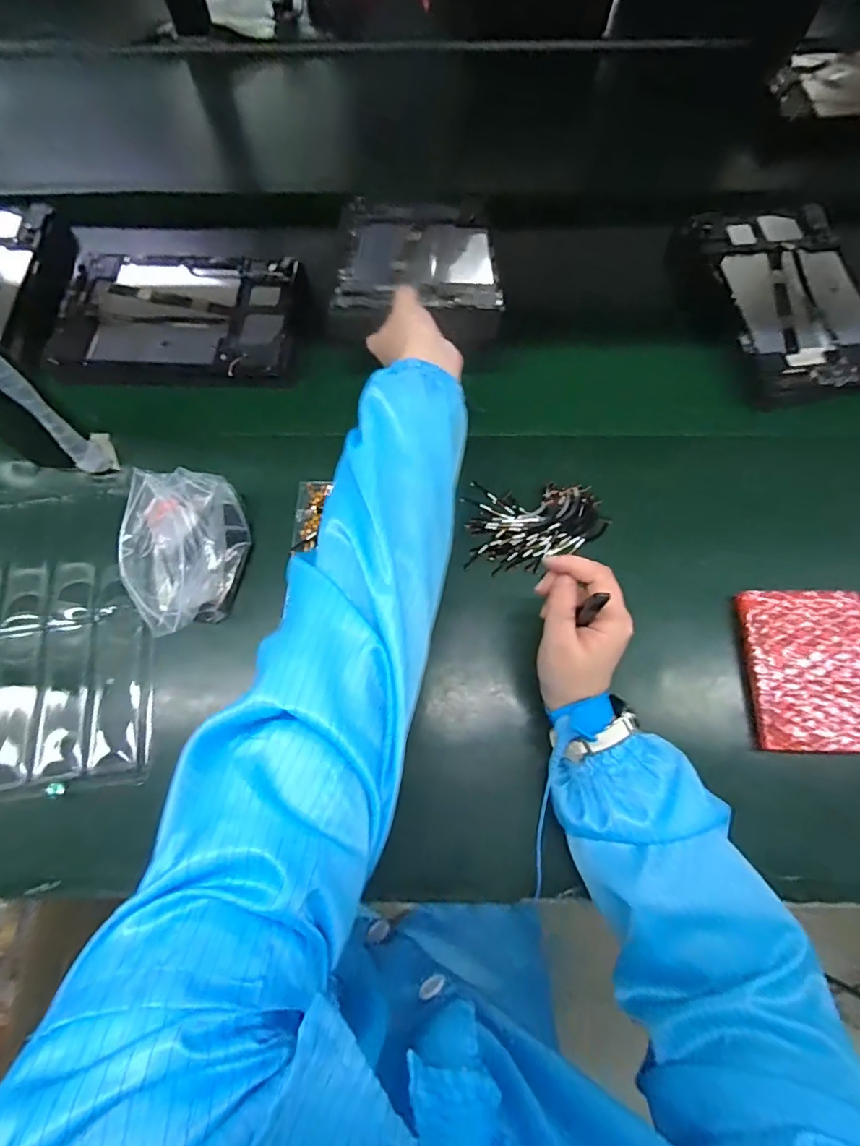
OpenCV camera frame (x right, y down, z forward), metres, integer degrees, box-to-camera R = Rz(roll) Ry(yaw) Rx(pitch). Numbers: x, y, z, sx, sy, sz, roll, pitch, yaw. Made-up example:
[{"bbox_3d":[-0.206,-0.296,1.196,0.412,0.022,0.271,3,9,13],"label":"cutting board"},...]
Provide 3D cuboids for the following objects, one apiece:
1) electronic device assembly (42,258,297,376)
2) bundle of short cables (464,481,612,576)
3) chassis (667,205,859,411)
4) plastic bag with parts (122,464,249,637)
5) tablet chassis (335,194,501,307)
[{"bbox_3d":[-0.265,-0.270,0.537,0.246,0.009,0.148,4,72,2],"label":"electronic device assembly"},{"bbox_3d":[0.096,-0.041,0.459,0.120,0.019,0.077,2,70,2],"label":"bundle of short cables"},{"bbox_3d":[0.369,-0.288,0.533,0.166,0.016,0.239,-10,70,-3],"label":"chassis"},{"bbox_3d":[-0.206,-0.016,0.428,0.081,0.060,0.131,9,70,4],"label":"plastic bag with parts"},{"bbox_3d":[-0.011,-0.322,0.514,0.146,0.006,0.205,1,55,-1],"label":"tablet chassis"}]

